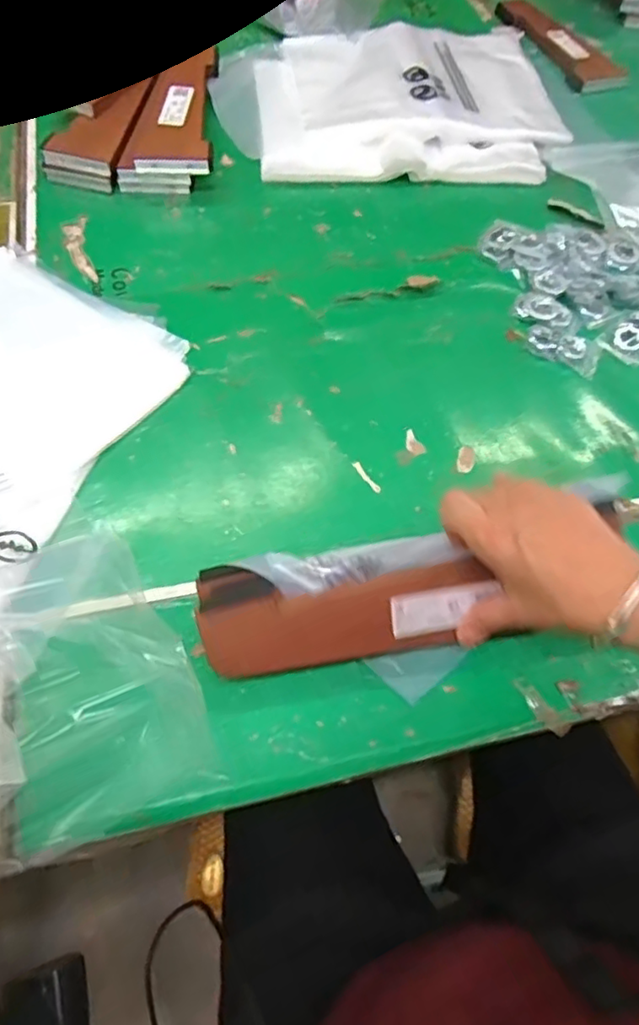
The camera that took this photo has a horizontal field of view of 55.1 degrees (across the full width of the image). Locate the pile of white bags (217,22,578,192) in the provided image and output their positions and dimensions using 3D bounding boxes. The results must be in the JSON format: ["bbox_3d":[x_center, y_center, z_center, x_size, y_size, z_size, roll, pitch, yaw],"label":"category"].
[{"bbox_3d":[0.087,-0.530,0.777,0.427,0.033,0.313,-4,62,-5],"label":"pile of white bags"}]

